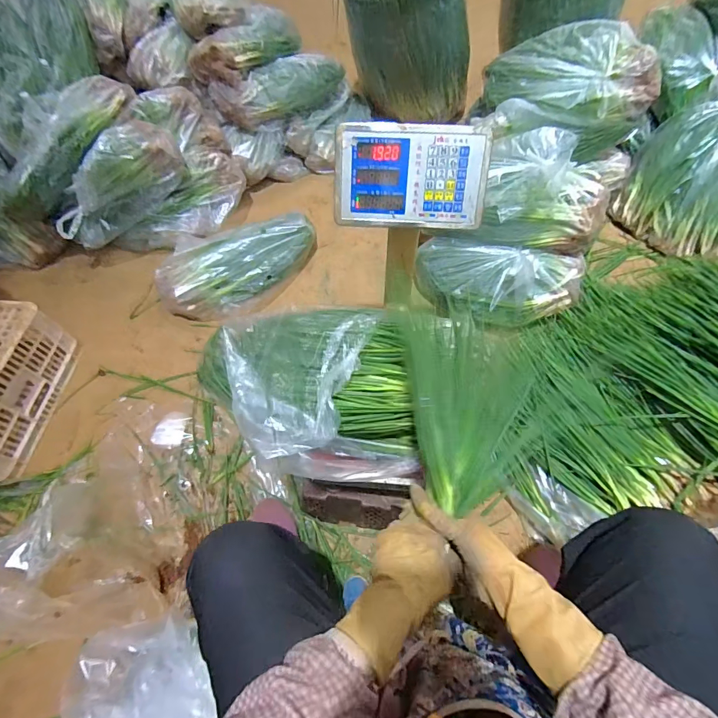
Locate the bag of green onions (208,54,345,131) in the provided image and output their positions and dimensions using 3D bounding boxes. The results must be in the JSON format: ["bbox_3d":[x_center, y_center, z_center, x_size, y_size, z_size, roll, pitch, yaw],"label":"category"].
[{"bbox_3d":[-0.235,-0.881,1.260,0.462,0.123,0.124,-25,62,-12],"label":"bag of green onions"}]

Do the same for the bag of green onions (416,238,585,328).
[{"bbox_3d":[0.347,-0.201,0.994,0.412,0.131,0.197,13,61,10],"label":"bag of green onions"}]

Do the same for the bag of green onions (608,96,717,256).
[{"bbox_3d":[0.989,-0.493,1.060,0.424,0.294,0.303,32,66,19],"label":"bag of green onions"}]

